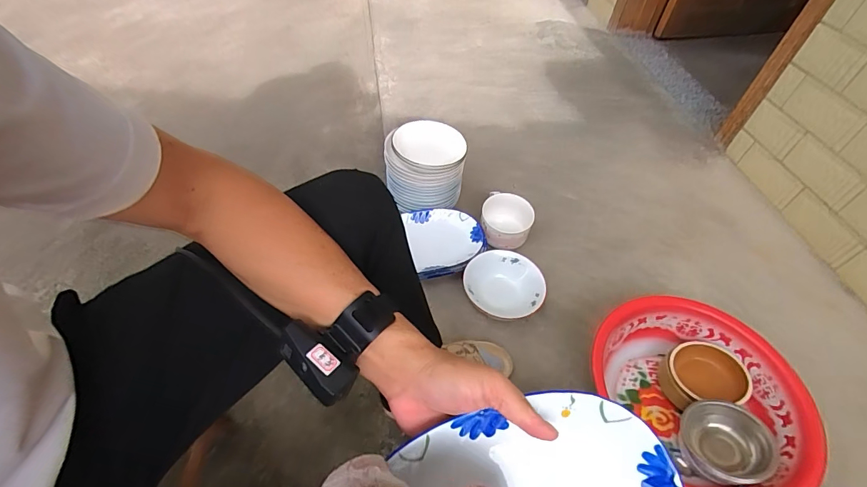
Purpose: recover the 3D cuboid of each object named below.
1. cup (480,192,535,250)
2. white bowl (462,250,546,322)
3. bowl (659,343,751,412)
[{"bbox_3d":[0.181,-0.048,1.028,0.126,0.083,0.139,17,51,10],"label":"cup"},{"bbox_3d":[0.156,0.102,0.917,0.173,0.058,0.172,2,50,-2],"label":"white bowl"},{"bbox_3d":[0.514,0.259,0.788,0.149,0.069,0.130,-11,52,-13],"label":"bowl"}]

